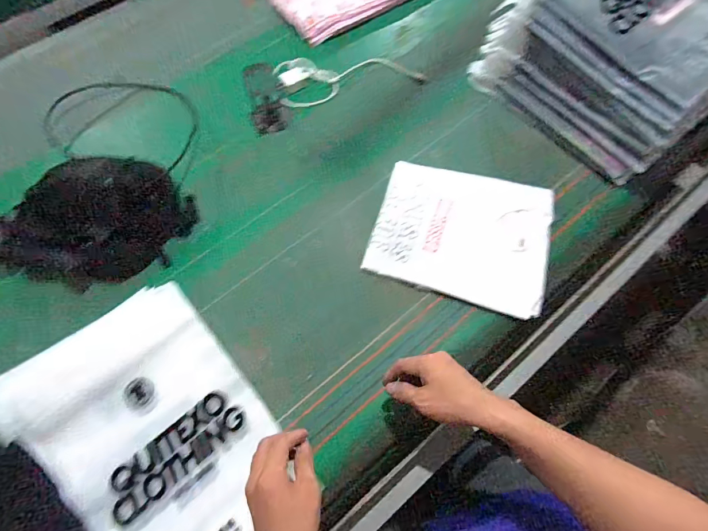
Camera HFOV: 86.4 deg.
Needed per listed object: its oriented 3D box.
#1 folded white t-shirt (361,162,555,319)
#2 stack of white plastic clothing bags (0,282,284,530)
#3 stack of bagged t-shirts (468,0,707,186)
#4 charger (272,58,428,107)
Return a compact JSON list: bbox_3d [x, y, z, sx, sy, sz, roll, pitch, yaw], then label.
[{"bbox_3d":[0.180,-0.060,0.631,0.282,0.018,0.229,17,69,10],"label":"folded white t-shirt"},{"bbox_3d":[-0.271,0.239,0.501,0.289,0.038,0.405,-40,70,-13],"label":"stack of white plastic clothing bags"},{"bbox_3d":[0.440,-0.375,0.651,0.256,0.196,0.363,-38,70,-12],"label":"stack of bagged t-shirts"},{"bbox_3d":[-0.010,-0.407,0.799,0.307,0.024,0.108,-11,67,-2],"label":"charger"}]

